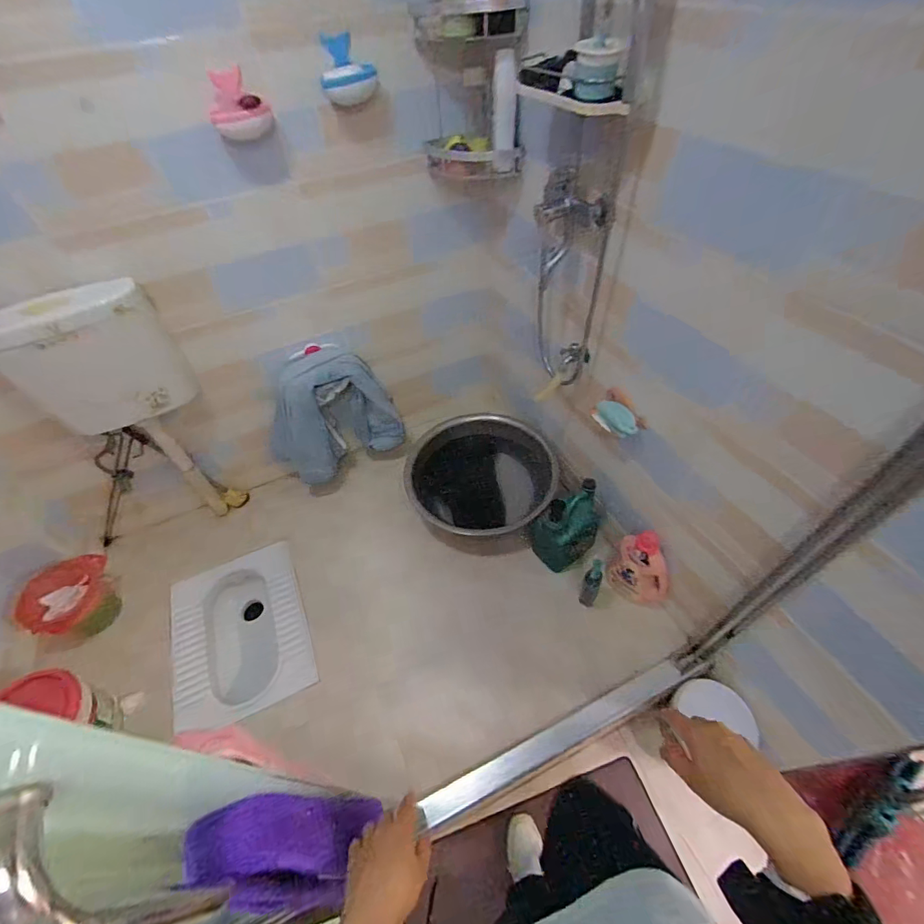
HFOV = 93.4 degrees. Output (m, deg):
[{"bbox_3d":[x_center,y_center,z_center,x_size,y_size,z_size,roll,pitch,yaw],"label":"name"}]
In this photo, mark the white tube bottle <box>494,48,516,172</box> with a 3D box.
[{"bbox_3d":[0.108,-0.884,1.112,0.060,0.234,0.045,-8,50,-2],"label":"white tube bottle"}]

